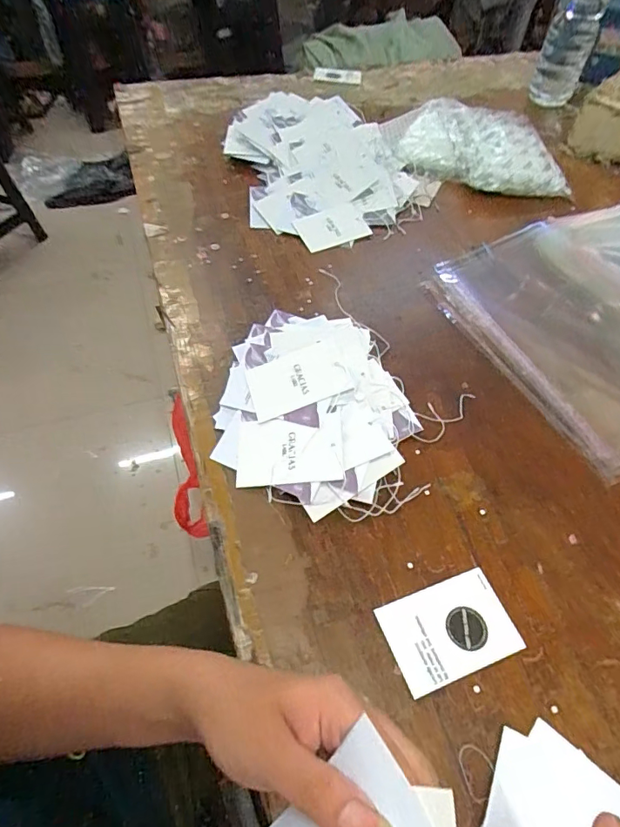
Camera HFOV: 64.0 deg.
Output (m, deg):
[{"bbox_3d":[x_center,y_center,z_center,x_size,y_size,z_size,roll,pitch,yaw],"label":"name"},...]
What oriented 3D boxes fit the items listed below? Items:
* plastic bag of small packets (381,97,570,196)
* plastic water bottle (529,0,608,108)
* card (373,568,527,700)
[{"bbox_3d":[0.245,-0.402,0.749,0.281,0.057,0.167,18,53,12],"label":"plastic bag of small packets"},{"bbox_3d":[0.438,-0.647,0.807,0.074,0.267,0.065,20,54,13],"label":"plastic water bottle"},{"bbox_3d":[0.100,0.153,0.354,0.090,0.004,0.061,-16,54,-14],"label":"card"}]

